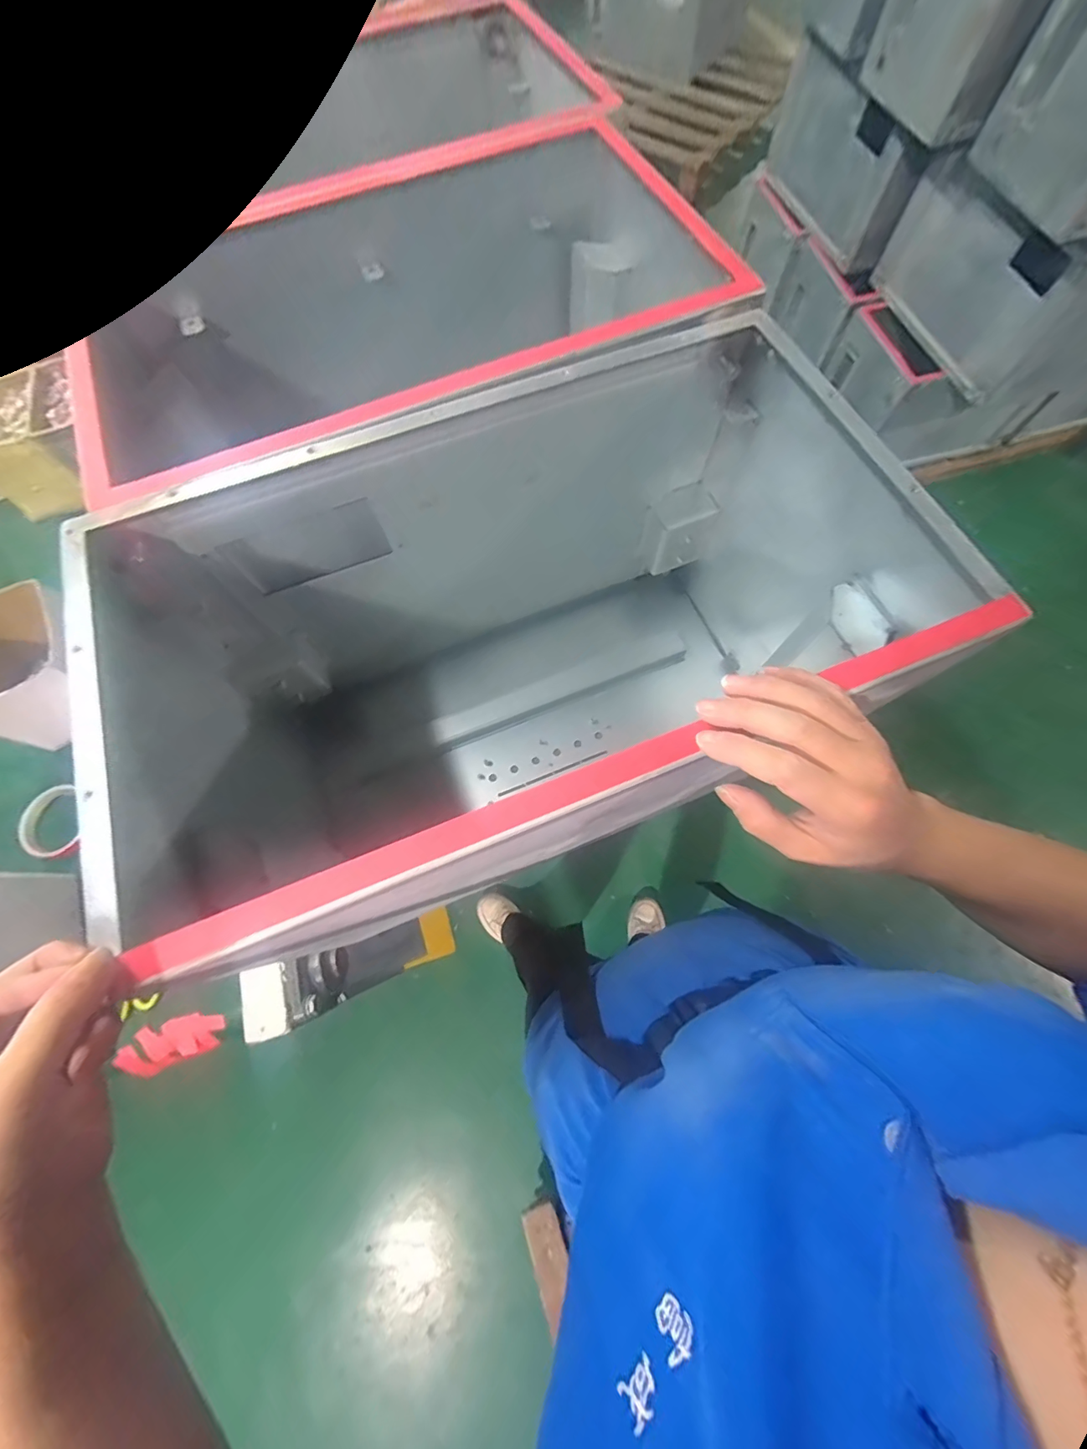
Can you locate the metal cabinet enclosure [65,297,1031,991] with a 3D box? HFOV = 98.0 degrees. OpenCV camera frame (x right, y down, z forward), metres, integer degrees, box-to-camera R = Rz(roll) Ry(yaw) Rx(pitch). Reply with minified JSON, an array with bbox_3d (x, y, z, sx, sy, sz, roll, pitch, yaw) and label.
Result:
[{"bbox_3d":[-0.016,-0.045,0.464,0.552,0.372,0.314,-22,72,-5],"label":"metal cabinet enclosure"}]

